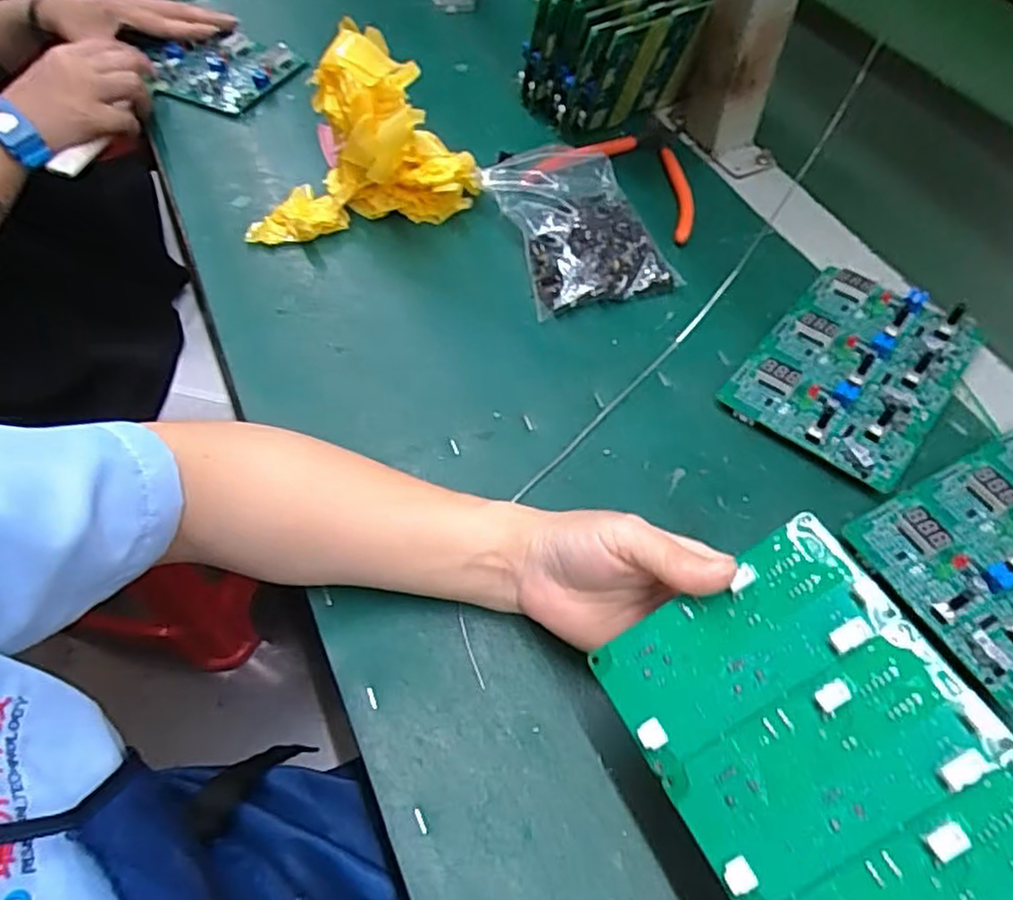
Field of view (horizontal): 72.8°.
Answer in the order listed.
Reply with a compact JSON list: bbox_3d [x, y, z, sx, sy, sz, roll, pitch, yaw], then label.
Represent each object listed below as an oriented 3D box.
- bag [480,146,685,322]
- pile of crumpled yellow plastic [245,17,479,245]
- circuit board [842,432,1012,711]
[{"bbox_3d":[0.048,-0.162,0.492,0.096,0.033,0.146,-16,58,-10],"label":"bag"},{"bbox_3d":[-0.110,-0.222,0.485,0.167,0.102,0.085,-12,57,-7],"label":"pile of crumpled yellow plastic"},{"bbox_3d":[0.265,0.049,0.351,0.146,0.021,0.104,-25,60,-15],"label":"circuit board"}]

